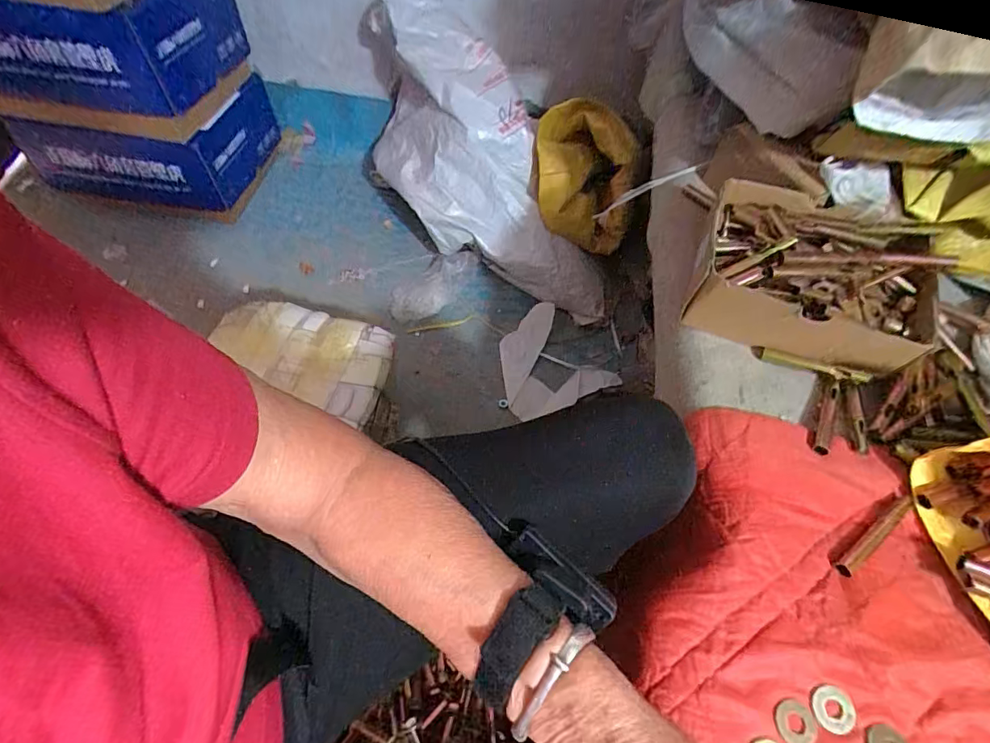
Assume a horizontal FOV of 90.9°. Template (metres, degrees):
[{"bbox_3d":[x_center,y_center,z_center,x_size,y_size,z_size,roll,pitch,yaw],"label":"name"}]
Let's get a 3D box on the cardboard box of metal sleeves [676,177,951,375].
[{"bbox_3d":[0.299,-0.093,0.461,0.192,0.059,0.150,22,59,11],"label":"cardboard box of metal sleeves"}]

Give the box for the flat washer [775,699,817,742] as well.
[{"bbox_3d":[0.182,0.213,0.294,0.024,0.004,0.024,1,58,-2],"label":"flat washer"}]

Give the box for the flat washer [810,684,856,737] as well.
[{"bbox_3d":[0.207,0.206,0.297,0.024,0.004,0.024,1,58,-2],"label":"flat washer"}]

